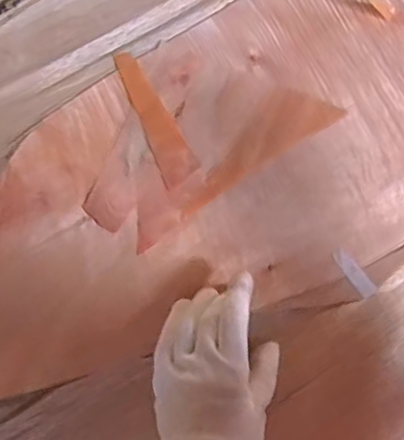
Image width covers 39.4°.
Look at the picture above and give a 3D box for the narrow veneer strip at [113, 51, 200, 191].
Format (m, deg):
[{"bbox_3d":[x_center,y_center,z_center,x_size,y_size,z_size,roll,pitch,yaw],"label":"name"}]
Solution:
[{"bbox_3d":[-0.045,-0.098,0.525,0.033,0.004,0.147,-24,70,-5],"label":"narrow veneer strip"}]

